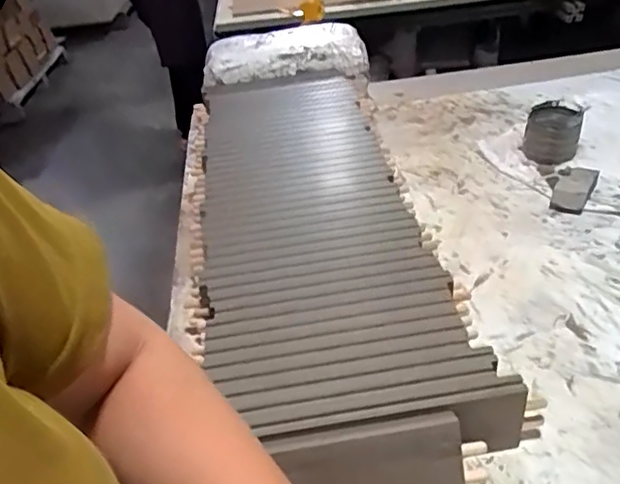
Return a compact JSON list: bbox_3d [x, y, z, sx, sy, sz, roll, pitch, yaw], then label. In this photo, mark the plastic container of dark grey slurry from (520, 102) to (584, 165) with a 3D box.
[{"bbox_3d":[0.302,-0.139,0.774,0.062,0.058,0.072,6,39,17],"label":"plastic container of dark grey slurry"}]

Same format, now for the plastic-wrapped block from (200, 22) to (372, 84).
[{"bbox_3d":[-0.042,-0.308,1.014,0.259,0.044,0.140,-9,37,-2],"label":"plastic-wrapped block"}]

